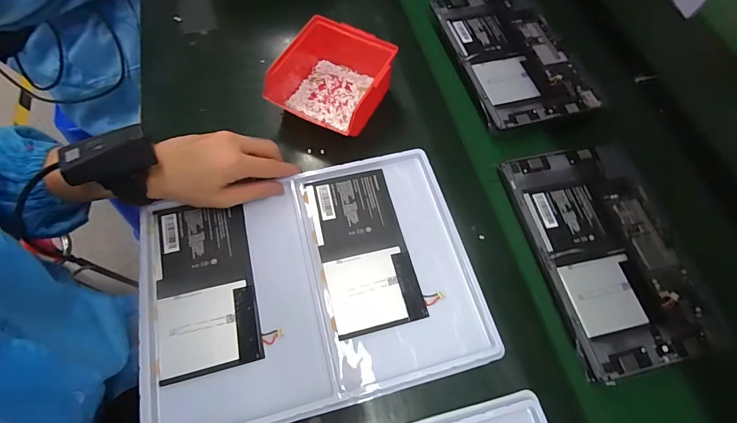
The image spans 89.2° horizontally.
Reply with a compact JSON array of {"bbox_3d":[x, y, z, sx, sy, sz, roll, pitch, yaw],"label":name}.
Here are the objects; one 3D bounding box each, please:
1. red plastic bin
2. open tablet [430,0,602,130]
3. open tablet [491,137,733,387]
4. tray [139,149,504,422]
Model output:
[{"bbox_3d":[-0.049,-0.168,0.473,0.138,0.070,0.126,21,66,5],"label":"red plastic bin"},{"bbox_3d":[0.204,-0.228,0.533,0.158,0.016,0.247,-12,66,-9],"label":"open tablet"},{"bbox_3d":[0.264,0.039,0.415,0.159,0.009,0.249,-10,66,-8],"label":"open tablet"},{"bbox_3d":[-0.057,0.069,0.377,0.319,0.017,0.235,-13,64,-8],"label":"tray"}]

